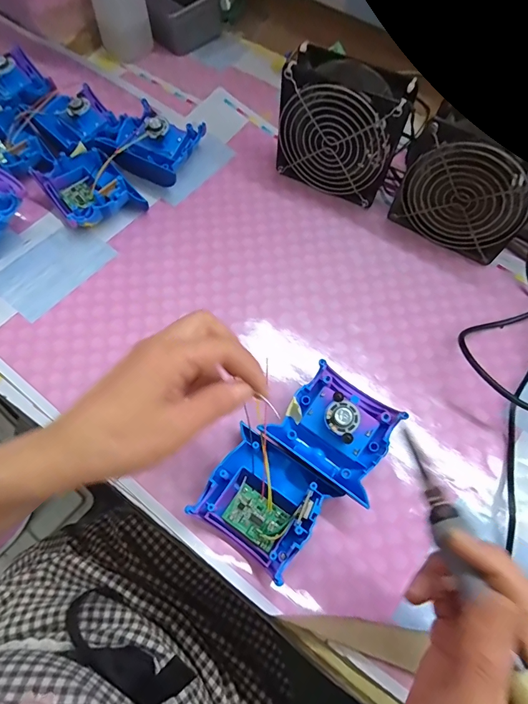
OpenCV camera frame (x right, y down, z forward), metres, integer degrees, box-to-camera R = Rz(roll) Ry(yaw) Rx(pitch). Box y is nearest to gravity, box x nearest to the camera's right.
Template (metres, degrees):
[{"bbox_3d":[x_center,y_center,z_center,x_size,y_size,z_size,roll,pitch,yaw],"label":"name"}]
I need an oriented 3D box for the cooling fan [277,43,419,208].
[{"bbox_3d":[0.078,-0.226,0.401,0.120,0.119,0.051,28,69,10],"label":"cooling fan"}]

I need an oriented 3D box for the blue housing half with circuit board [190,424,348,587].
[{"bbox_3d":[0.000,0.110,0.294,0.081,0.039,0.075,34,70,12],"label":"blue housing half with circuit board"}]

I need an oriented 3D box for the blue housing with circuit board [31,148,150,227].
[{"bbox_3d":[-0.183,-0.170,0.413,0.079,0.035,0.085,-35,72,-15],"label":"blue housing with circuit board"}]

